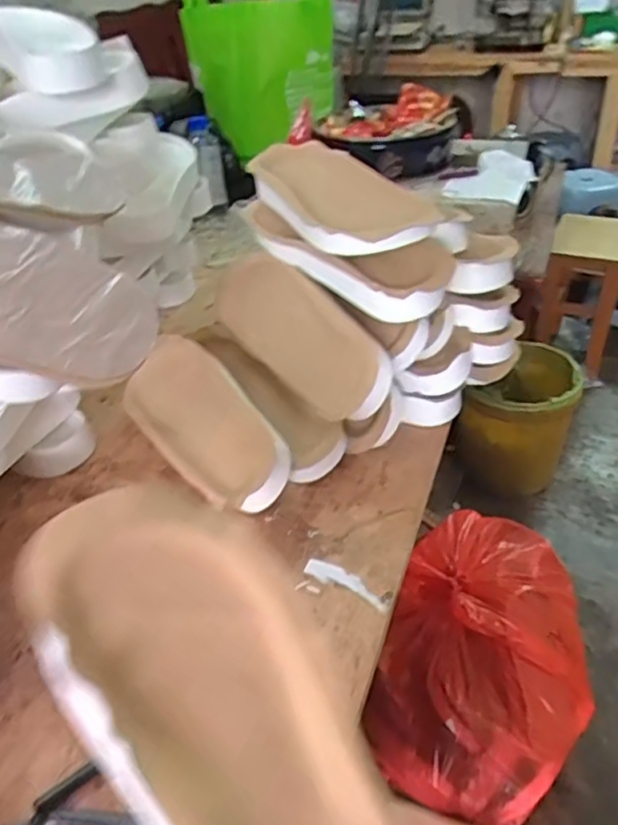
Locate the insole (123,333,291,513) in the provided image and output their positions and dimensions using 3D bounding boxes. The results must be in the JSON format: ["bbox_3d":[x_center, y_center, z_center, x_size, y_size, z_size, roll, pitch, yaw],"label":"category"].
[{"bbox_3d":[-0.101,0.005,0.592,0.228,0.025,0.096,37,96,40],"label":"insole"}]

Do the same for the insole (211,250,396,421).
[{"bbox_3d":[-0.017,-0.081,0.602,0.232,0.091,0.030,40,15,36],"label":"insole"}]

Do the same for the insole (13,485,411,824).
[{"bbox_3d":[-0.027,0.125,0.261,0.101,0.025,0.210,-35,89,-35],"label":"insole"}]

